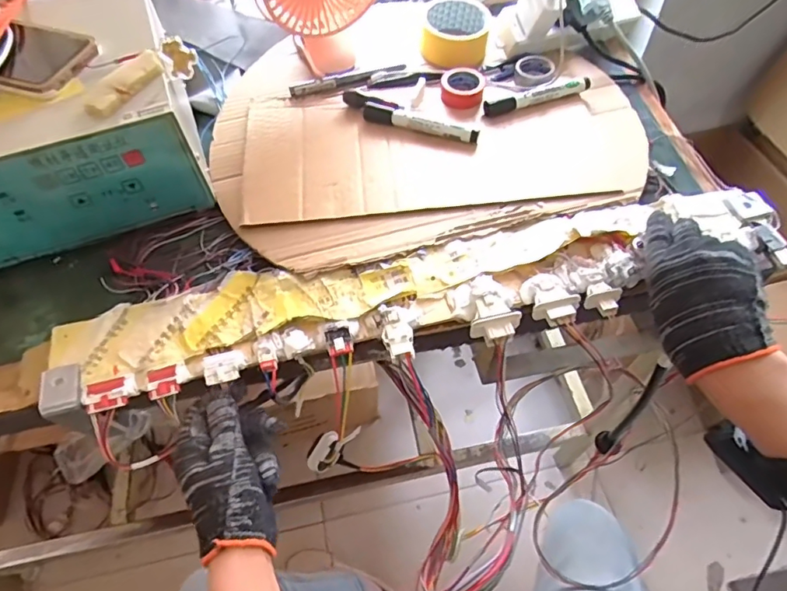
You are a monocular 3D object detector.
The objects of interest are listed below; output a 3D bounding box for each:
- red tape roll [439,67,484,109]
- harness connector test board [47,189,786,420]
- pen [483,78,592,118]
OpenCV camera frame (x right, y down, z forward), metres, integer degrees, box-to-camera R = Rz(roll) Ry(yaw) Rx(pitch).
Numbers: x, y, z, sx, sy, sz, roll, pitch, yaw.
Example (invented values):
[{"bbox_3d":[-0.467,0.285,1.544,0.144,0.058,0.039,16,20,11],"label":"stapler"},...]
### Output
[{"bbox_3d":[0.082,-0.247,0.606,0.050,0.024,0.043,4,57,5],"label":"red tape roll"},{"bbox_3d":[0.041,0.002,0.473,0.662,0.048,0.115,-12,57,-5],"label":"harness connector test board"},{"bbox_3d":[0.167,-0.229,0.594,0.127,0.020,0.013,-16,58,-8],"label":"pen"}]

